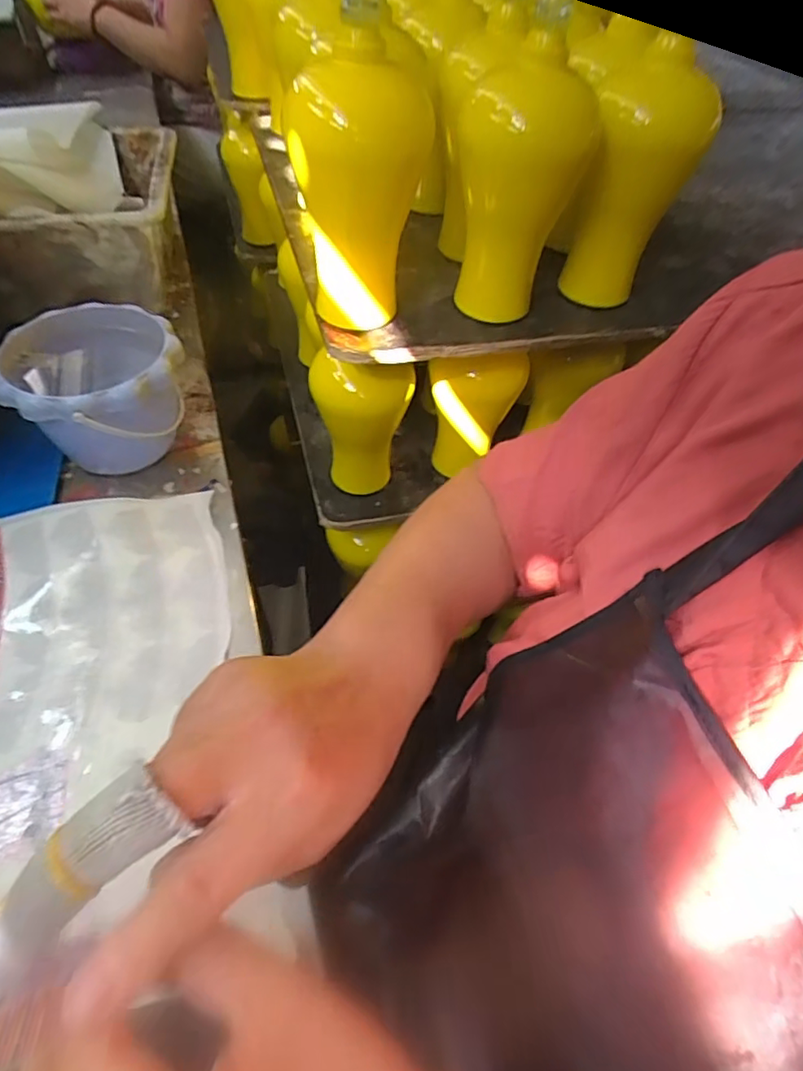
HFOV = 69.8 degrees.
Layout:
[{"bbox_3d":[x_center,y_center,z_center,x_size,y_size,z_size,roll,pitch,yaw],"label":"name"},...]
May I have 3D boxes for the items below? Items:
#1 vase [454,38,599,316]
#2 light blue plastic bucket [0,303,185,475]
[{"bbox_3d":[0.094,-0.278,0.470,0.095,0.190,0.100,16,50,7],"label":"vase"},{"bbox_3d":[-0.291,-0.133,0.569,0.152,0.119,0.162,-11,52,-15],"label":"light blue plastic bucket"}]

